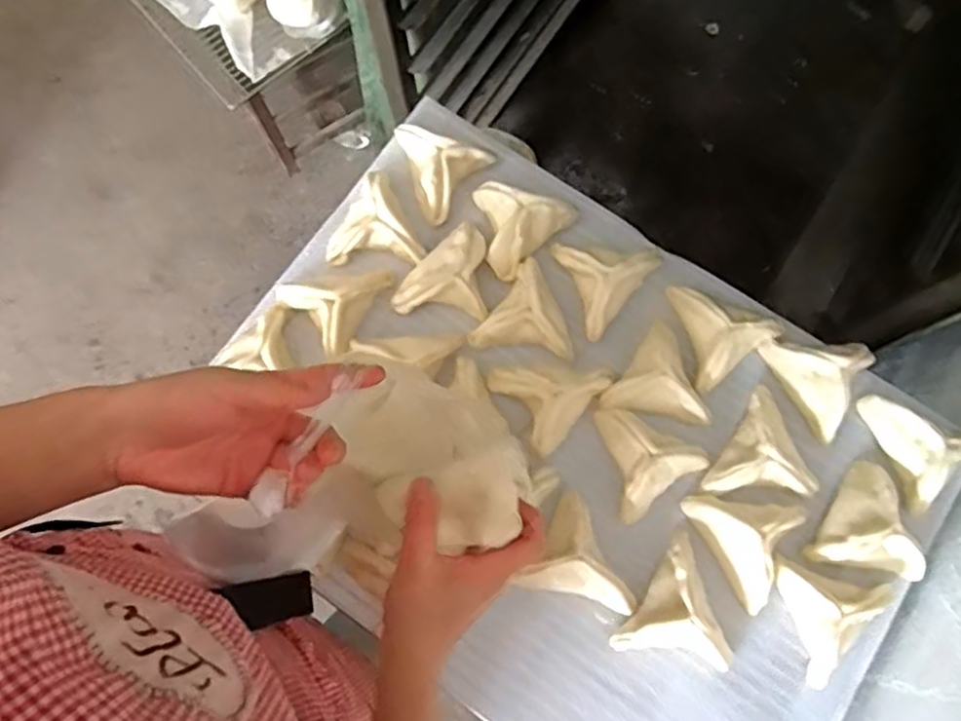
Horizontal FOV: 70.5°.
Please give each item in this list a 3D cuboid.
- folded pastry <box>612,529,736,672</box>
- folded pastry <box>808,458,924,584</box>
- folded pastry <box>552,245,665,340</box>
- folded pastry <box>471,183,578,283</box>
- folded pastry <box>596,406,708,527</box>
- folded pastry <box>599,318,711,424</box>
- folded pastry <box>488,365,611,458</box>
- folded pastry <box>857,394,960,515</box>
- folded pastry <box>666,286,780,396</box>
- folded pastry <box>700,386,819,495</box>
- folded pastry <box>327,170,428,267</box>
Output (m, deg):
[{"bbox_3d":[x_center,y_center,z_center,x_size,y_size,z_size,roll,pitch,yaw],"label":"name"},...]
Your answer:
[{"bbox_3d":[0.167,0.231,0.619,0.094,0.040,0.114,-14,78,-3],"label":"folded pastry"},{"bbox_3d":[0.381,0.164,0.641,0.100,0.041,0.113,35,79,7],"label":"folded pastry"},{"bbox_3d":[0.140,-0.093,0.700,0.103,0.037,0.110,-22,78,-5],"label":"folded pastry"},{"bbox_3d":[0.032,-0.157,0.717,0.101,0.037,0.110,44,81,9],"label":"folded pastry"},{"bbox_3d":[0.154,0.089,0.662,0.096,0.033,0.101,-37,80,-8],"label":"folded pastry"},{"bbox_3d":[0.188,0.026,0.675,0.093,0.031,0.105,38,80,8],"label":"folded pastry"},{"bbox_3d":[0.073,0.027,0.676,0.099,0.034,0.094,-36,80,-8],"label":"folded pastry"},{"bbox_3d":[0.423,0.077,0.663,0.100,0.044,0.108,-42,81,-9],"label":"folded pastry"},{"bbox_3d":[0.232,-0.038,0.683,0.096,0.033,0.101,-37,80,-8],"label":"folded pastry"},{"bbox_3d":[0.258,0.087,0.656,0.093,0.032,0.103,-16,78,-4],"label":"folded pastry"},{"bbox_3d":[-0.122,-0.135,0.714,0.095,0.041,0.106,-27,79,-6],"label":"folded pastry"}]

